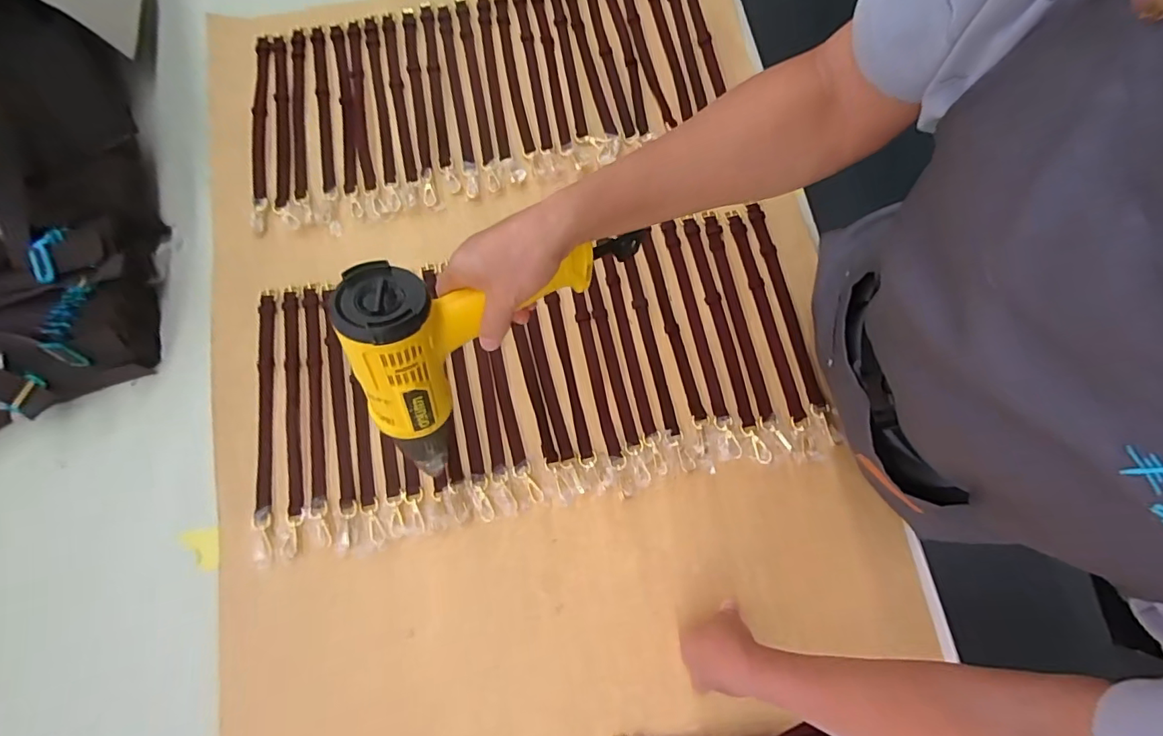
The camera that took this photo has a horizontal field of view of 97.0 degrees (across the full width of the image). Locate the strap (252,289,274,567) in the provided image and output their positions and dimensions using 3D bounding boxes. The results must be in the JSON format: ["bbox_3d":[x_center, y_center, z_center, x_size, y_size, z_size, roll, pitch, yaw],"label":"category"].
[{"bbox_3d":[-0.387,0.062,0.624,0.026,0.009,0.332,-8,75,-2],"label":"strap"}]

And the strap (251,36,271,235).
[{"bbox_3d":[-0.458,-0.334,0.734,0.026,0.016,0.322,-6,75,-2],"label":"strap"}]

